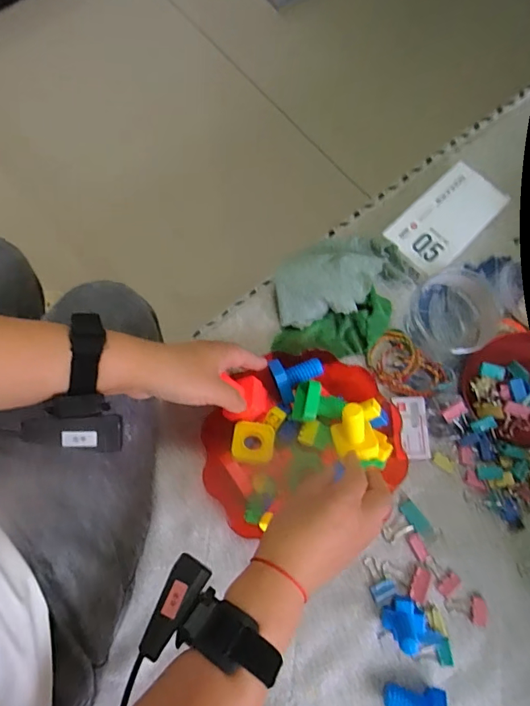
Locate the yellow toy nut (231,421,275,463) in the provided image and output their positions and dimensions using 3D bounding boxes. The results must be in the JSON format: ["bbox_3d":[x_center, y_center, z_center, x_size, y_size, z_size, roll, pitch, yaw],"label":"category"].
[{"bbox_3d":[-0.012,0.093,0.477,0.044,0.016,0.041,3,76,1],"label":"yellow toy nut"}]

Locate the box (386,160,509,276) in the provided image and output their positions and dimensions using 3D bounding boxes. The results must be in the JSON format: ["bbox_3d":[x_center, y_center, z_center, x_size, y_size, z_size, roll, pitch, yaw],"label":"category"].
[{"bbox_3d":[0.229,-0.169,0.576,0.082,0.019,0.155,44,80,10],"label":"box"}]

